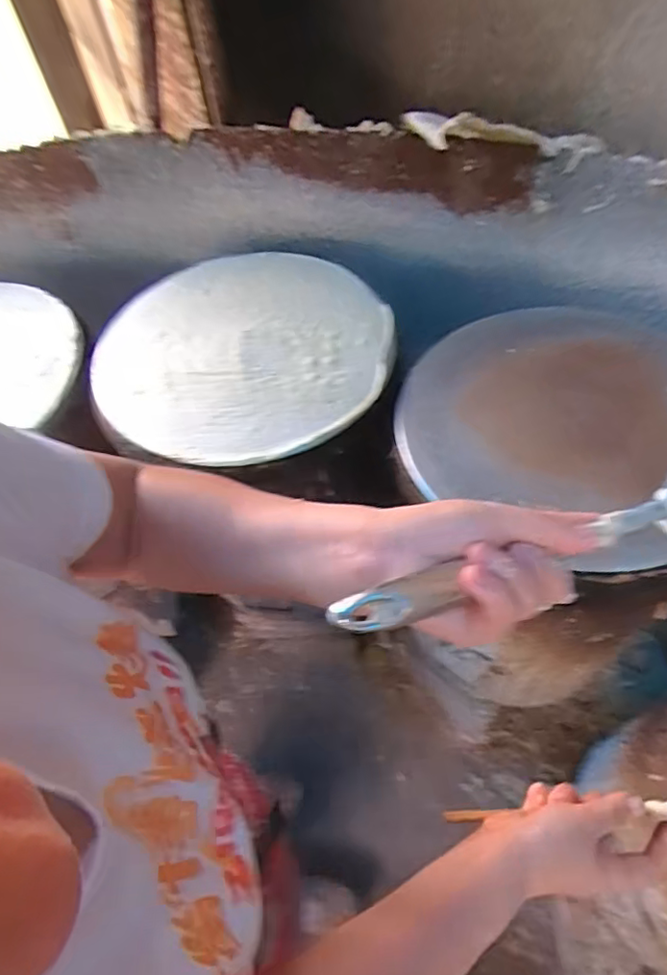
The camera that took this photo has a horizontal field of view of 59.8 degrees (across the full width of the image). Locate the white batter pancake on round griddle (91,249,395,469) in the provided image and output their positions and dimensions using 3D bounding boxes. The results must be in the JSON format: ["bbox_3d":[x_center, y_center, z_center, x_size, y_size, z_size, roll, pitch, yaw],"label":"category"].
[{"bbox_3d":[-0.121,-0.184,0.756,0.374,0.033,0.381,-2,58,3],"label":"white batter pancake on round griddle"}]

